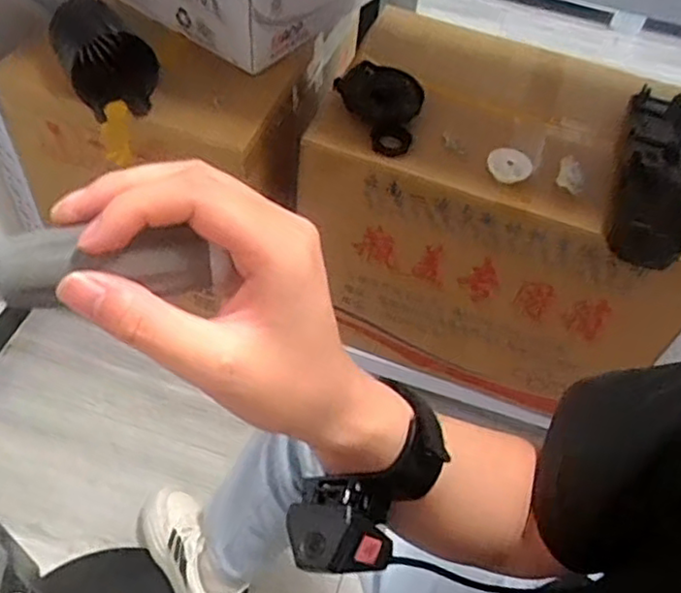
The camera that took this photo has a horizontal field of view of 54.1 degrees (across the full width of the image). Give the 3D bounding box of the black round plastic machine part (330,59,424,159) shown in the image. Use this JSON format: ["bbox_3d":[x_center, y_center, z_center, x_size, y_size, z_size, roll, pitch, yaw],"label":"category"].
[{"bbox_3d":[0.066,-0.268,0.933,0.111,0.038,0.149,-27,68,-15],"label":"black round plastic machine part"}]

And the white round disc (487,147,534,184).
[{"bbox_3d":[0.228,-0.178,0.902,0.060,0.046,0.012,28,26,-7],"label":"white round disc"}]

